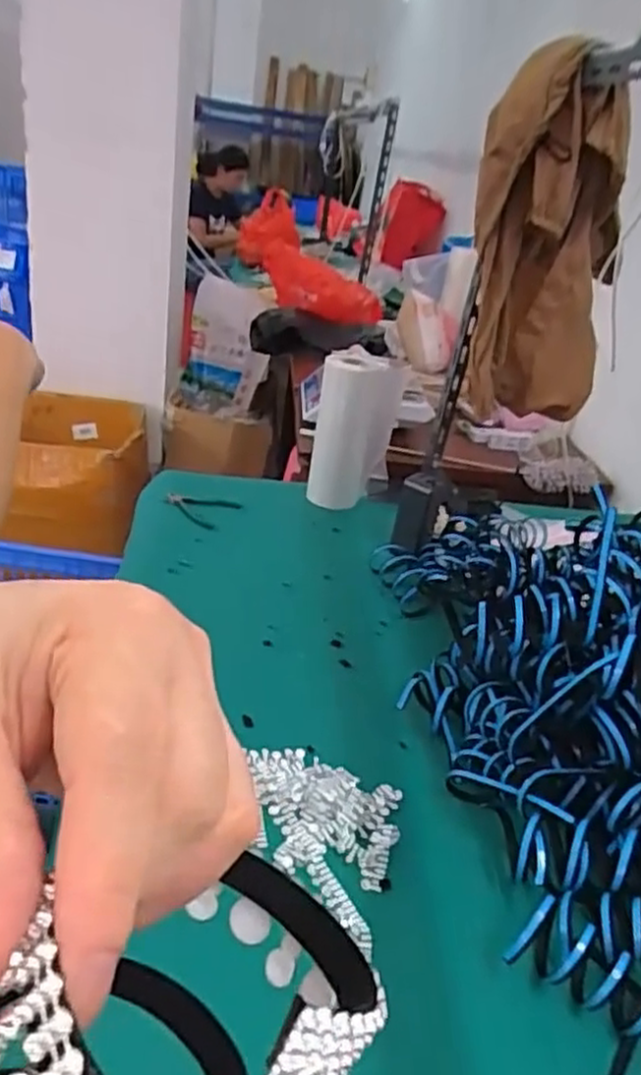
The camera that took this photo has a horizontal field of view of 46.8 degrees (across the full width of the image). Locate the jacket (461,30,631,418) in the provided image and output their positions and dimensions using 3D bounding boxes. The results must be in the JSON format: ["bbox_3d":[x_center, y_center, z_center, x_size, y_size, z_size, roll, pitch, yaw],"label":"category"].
[{"bbox_3d":[0.312,-0.383,1.038,0.169,0.447,0.161,-9,33,-27],"label":"jacket"}]

